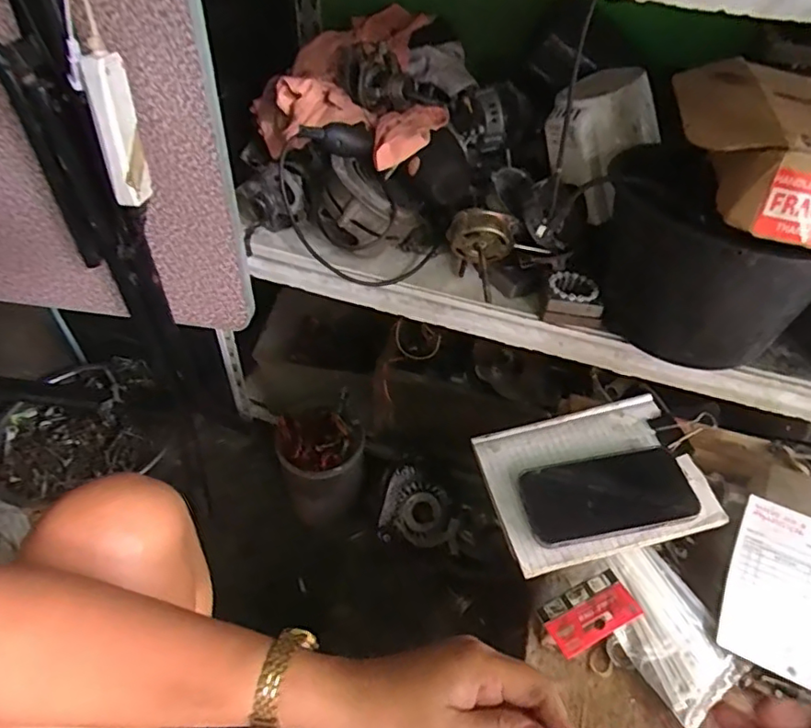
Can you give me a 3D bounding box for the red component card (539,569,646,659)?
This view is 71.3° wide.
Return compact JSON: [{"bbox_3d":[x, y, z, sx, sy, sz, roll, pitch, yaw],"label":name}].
[{"bbox_3d":[0.162,0.216,0.495,0.081,0.010,0.046,-18,49,-20],"label":"red component card"}]

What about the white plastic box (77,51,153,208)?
[{"bbox_3d":[-0.277,-0.224,0.547,0.039,0.131,0.042,-13,48,-15],"label":"white plastic box"}]

